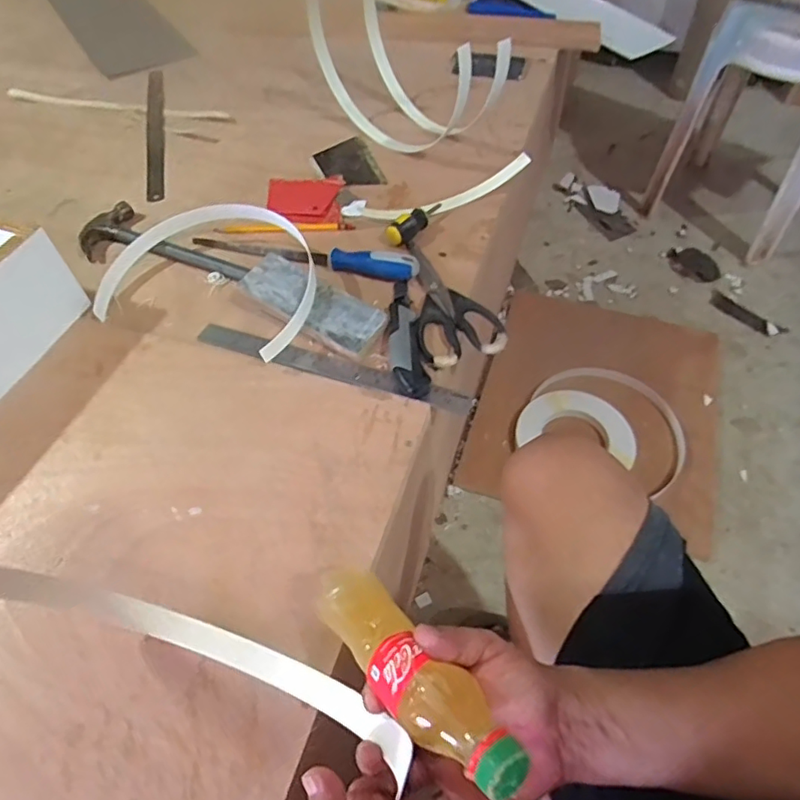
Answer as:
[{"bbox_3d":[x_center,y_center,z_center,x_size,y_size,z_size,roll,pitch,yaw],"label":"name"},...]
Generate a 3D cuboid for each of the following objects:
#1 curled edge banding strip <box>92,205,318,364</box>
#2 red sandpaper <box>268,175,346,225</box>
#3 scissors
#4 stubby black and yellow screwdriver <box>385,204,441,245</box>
[{"bbox_3d":[-0.227,-0.156,0.685,0.274,0.062,0.185,16,58,12],"label":"curled edge banding strip"},{"bbox_3d":[-0.134,-0.288,0.797,0.106,0.012,0.117,-7,56,-3],"label":"red sandpaper"},{"bbox_3d":[0.055,-0.129,0.673,0.096,0.016,0.211,-11,56,-6],"label":"scissors"},{"bbox_3d":[0.023,-0.241,0.743,0.030,0.025,0.093,36,64,23],"label":"stubby black and yellow screwdriver"}]

